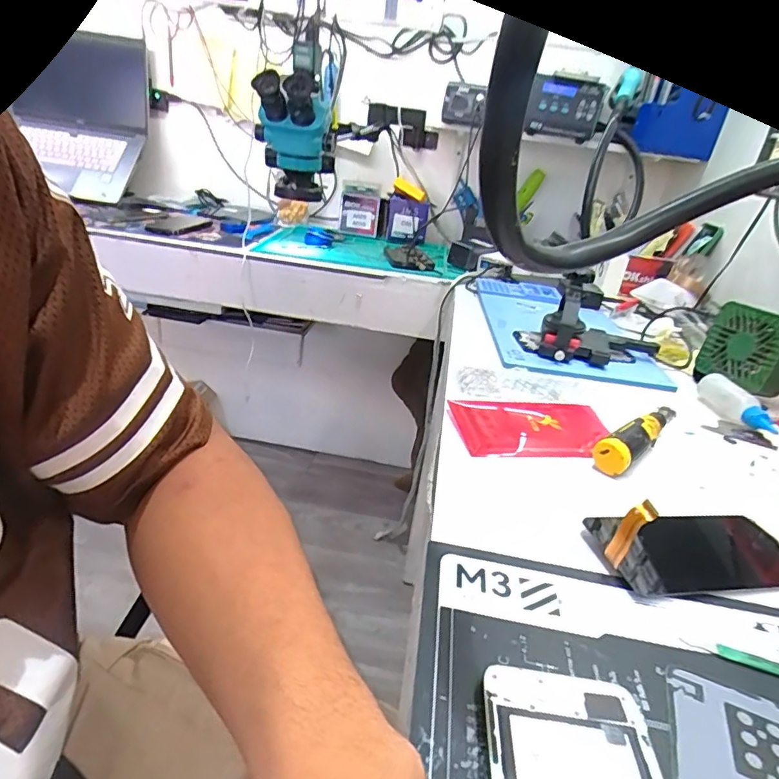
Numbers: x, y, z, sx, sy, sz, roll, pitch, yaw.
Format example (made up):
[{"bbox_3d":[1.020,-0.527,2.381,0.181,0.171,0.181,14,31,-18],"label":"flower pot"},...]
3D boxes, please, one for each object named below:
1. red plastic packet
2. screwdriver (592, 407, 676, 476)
[{"bbox_3d":[0.141,0.037,0.508,0.152,0.016,0.097,1,27,-12],"label":"red plastic packet"},{"bbox_3d":[0.249,0.040,0.497,0.161,0.027,0.028,-17,36,-40],"label":"screwdriver"}]

